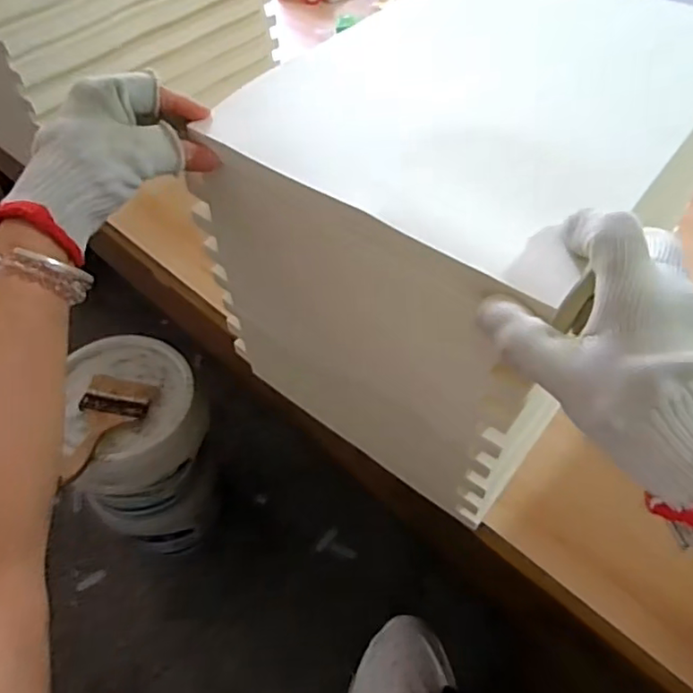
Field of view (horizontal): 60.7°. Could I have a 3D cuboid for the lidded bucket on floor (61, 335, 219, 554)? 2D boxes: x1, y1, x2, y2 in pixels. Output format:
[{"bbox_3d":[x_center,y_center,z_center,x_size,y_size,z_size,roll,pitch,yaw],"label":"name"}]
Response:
[{"bbox_3d":[-0.341,0.220,1.115,0.232,0.449,0.257,-3,53,-2],"label":"lidded bucket on floor"}]

